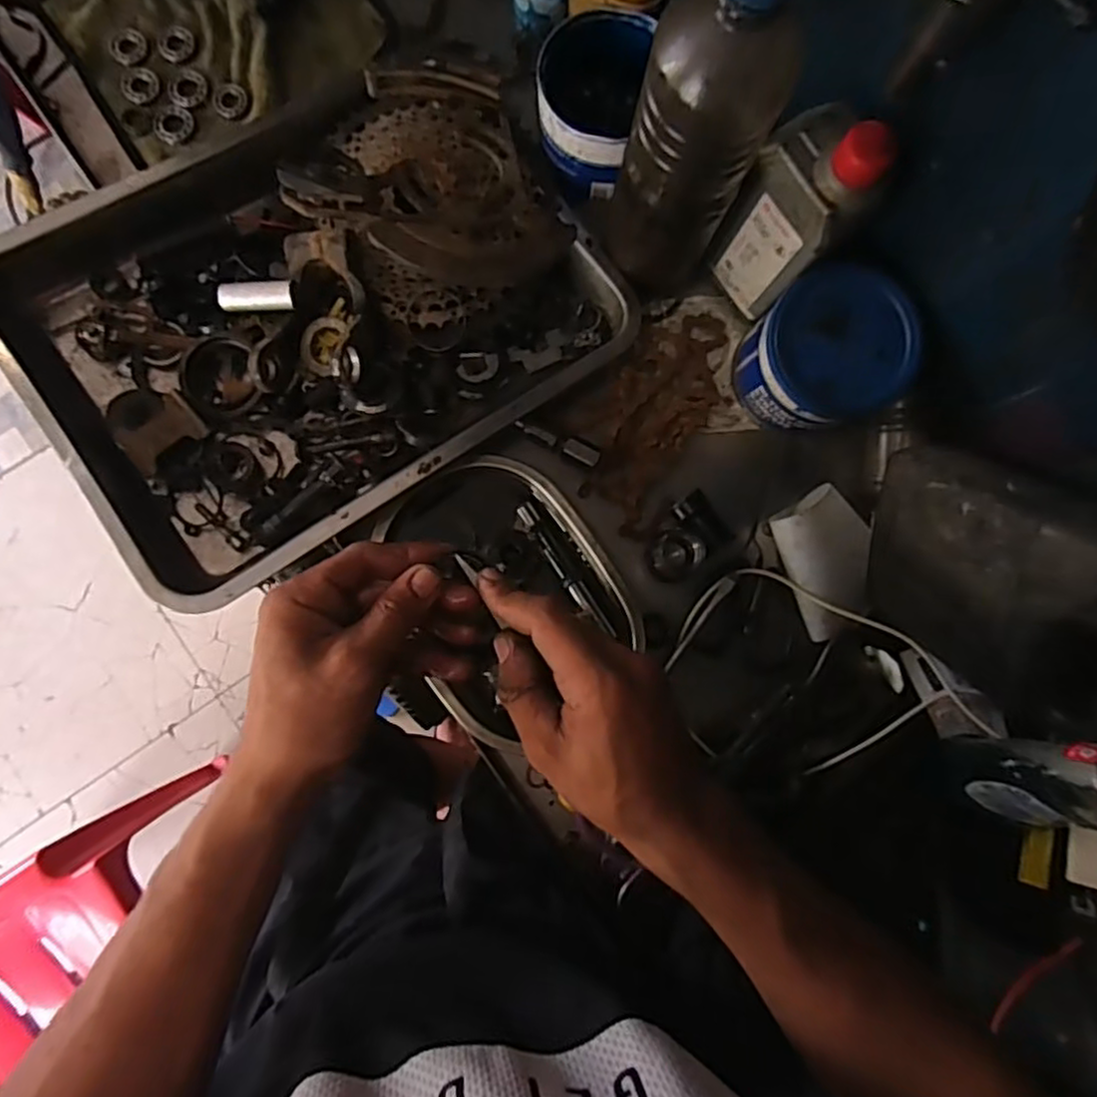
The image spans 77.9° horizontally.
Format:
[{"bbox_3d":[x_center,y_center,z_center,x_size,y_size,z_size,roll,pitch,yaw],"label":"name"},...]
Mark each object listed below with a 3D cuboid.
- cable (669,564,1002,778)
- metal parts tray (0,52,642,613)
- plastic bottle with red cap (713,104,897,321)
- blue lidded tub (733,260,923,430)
[{"bbox_3d":[0.197,0.083,0.491,0.208,0.071,0.158,-15,86,-5],"label":"cable"},{"bbox_3d":[-0.161,-0.173,0.486,0.394,0.071,0.288,-34,87,-6],"label":"metal parts tray"},{"bbox_3d":[0.163,-0.222,0.460,0.051,0.170,0.067,-40,88,-6],"label":"plastic bottle with red cap"},{"bbox_3d":[0.198,-0.140,0.503,0.101,0.098,0.101,0,84,-4],"label":"blue lidded tub"}]

